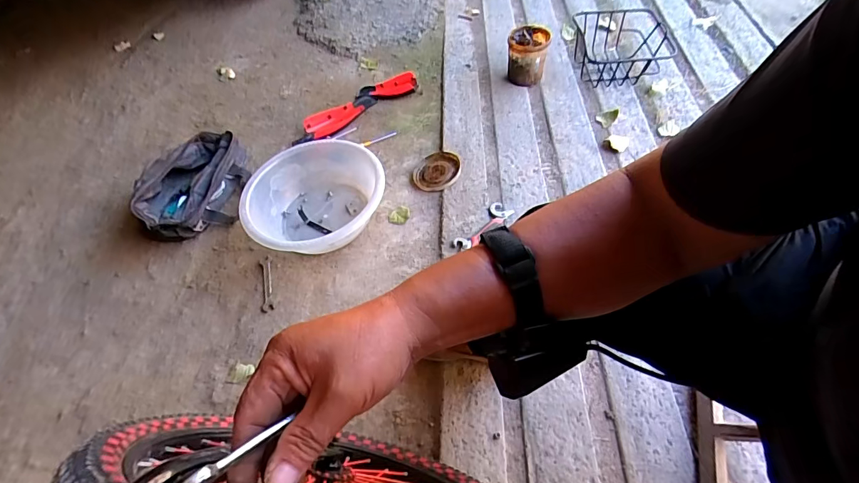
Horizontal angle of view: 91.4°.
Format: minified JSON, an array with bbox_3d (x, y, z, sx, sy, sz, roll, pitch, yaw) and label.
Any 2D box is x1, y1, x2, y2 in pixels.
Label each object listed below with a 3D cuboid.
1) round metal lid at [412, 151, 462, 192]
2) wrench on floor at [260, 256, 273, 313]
[{"bbox_3d":[0.019,-0.182,1.108,0.124,0.026,0.124,-6,63,11],"label":"round metal lid"},{"bbox_3d":[-0.376,0.097,0.968,0.029,0.007,0.139,-18,61,6],"label":"wrench on floor"}]

